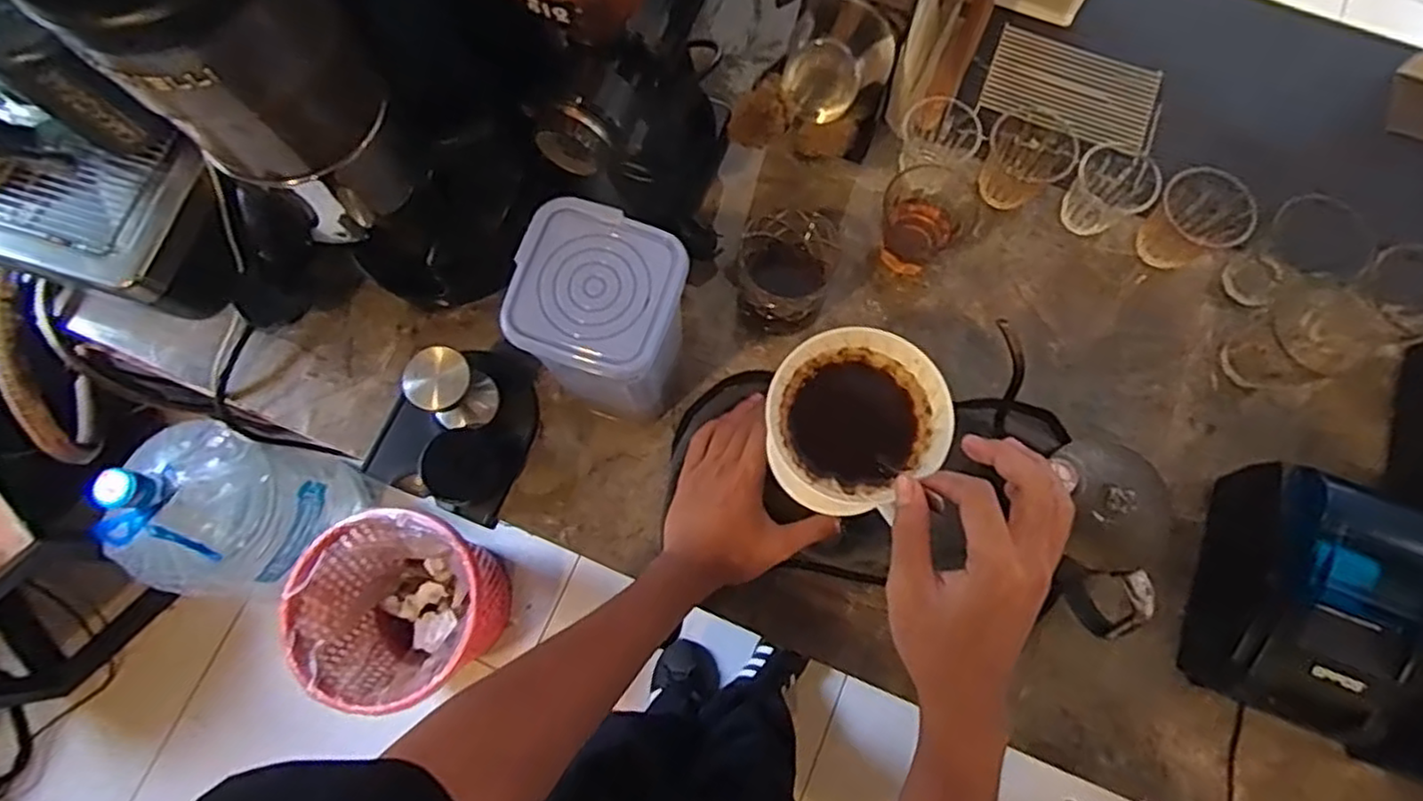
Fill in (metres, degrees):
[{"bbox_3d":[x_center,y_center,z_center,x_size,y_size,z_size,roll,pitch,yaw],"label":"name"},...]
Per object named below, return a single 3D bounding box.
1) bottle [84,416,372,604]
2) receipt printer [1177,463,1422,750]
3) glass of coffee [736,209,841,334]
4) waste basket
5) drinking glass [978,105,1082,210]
[{"bbox_3d":[-0.814,0.194,1.224,0.226,0.470,0.260,10,76,3],"label":"bottle"},{"bbox_3d":[0.459,0.154,0.535,0.120,0.103,0.176,20,76,5],"label":"receipt printer"},{"bbox_3d":[0.064,-0.108,0.620,0.074,0.088,0.084,25,77,6],"label":"glass of coffee"},{"bbox_3d":[-0.543,0.358,1.258,0.281,0.277,0.295,0,75,0],"label":"waste basket"},{"bbox_3d":[0.287,-0.219,0.650,0.072,0.076,0.061,30,77,7],"label":"drinking glass"}]

